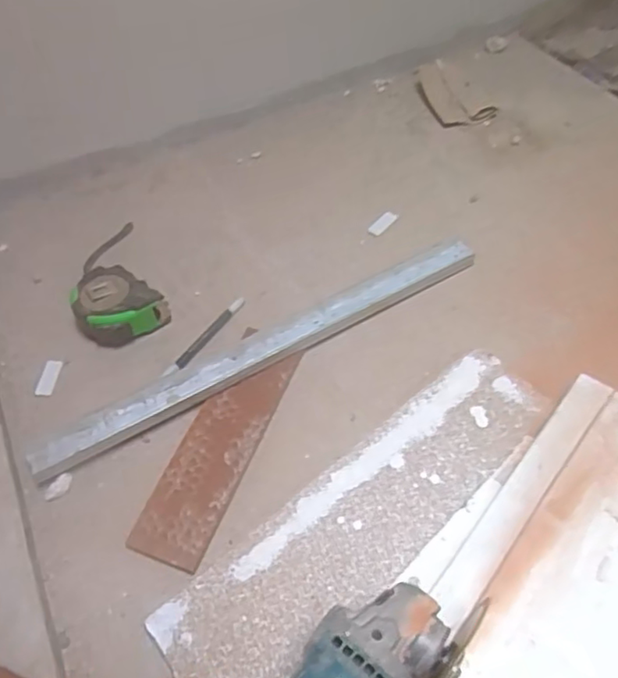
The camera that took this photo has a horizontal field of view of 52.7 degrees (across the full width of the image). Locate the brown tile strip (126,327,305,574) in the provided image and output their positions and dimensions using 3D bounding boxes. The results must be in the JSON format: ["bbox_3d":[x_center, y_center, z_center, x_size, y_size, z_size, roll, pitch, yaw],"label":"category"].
[{"bbox_3d":[-0.083,0.096,0.581,0.068,0.010,0.230,16,56,16],"label":"brown tile strip"}]

